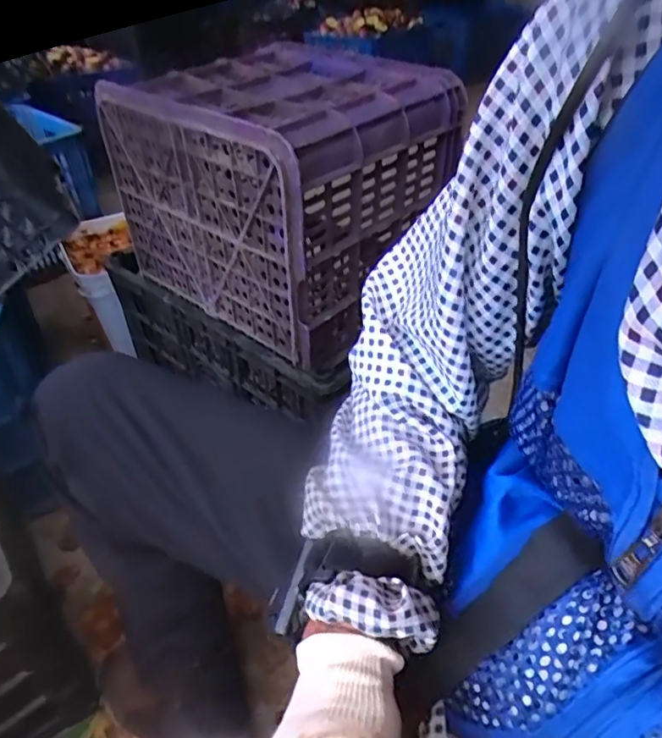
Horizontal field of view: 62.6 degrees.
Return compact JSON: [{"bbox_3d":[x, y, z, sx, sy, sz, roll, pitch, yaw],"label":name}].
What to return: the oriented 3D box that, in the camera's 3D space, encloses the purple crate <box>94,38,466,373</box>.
[{"bbox_3d":[-0.069,-0.237,0.741,0.347,0.272,0.325,28,47,30],"label":"purple crate"}]

